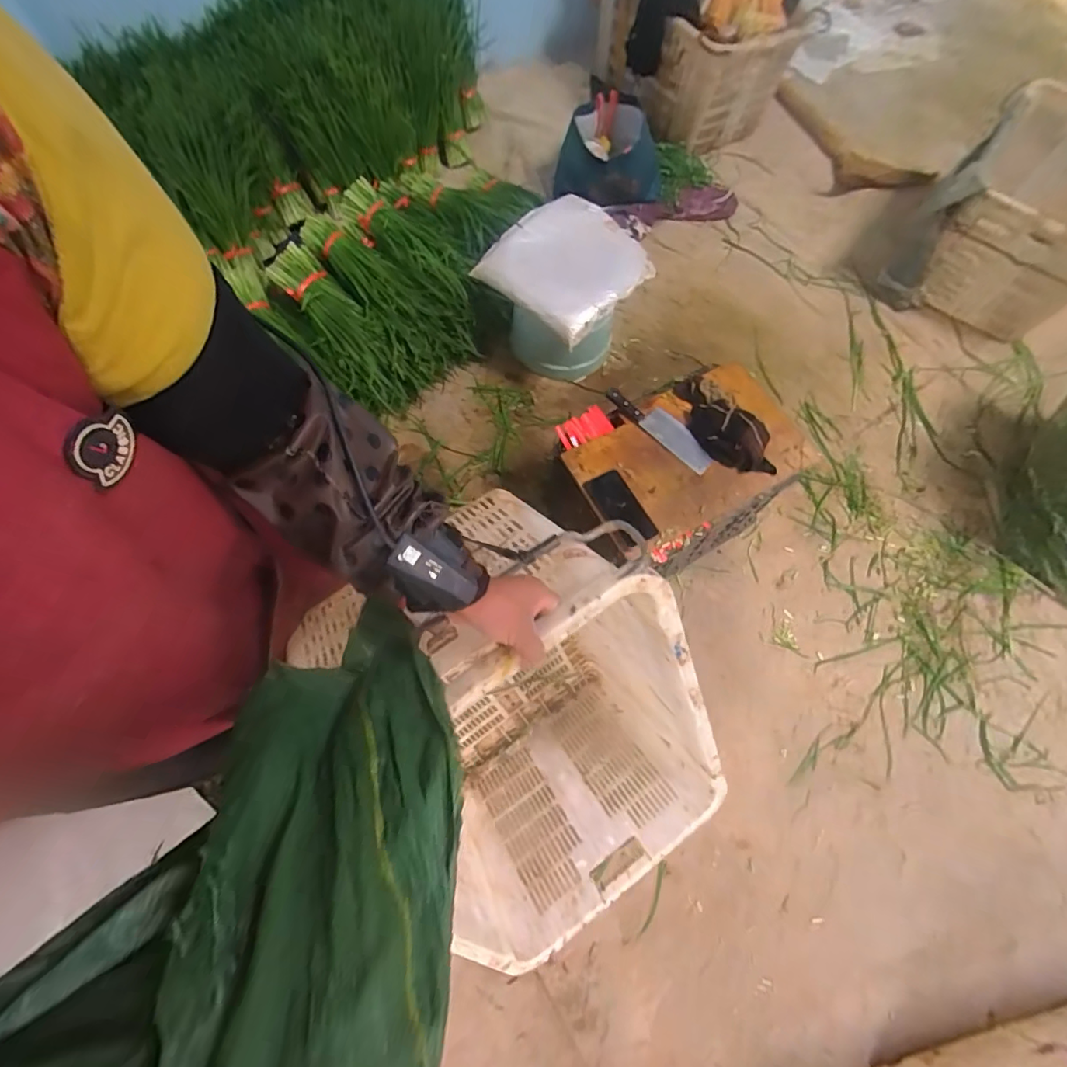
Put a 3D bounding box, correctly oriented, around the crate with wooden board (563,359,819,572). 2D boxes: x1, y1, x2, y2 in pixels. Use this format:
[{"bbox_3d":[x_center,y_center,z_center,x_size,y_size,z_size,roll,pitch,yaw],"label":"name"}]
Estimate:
[{"bbox_3d":[0.327,-0.129,1.147,0.498,0.239,0.327,-33,73,-14],"label":"crate with wooden board"}]

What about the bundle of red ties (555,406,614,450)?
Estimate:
[{"bbox_3d":[0.107,-0.225,1.077,0.104,0.023,0.069,-26,73,-10],"label":"bundle of red ties"}]

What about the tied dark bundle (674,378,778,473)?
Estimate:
[{"bbox_3d":[0.394,-0.228,1.042,0.121,0.054,0.260,-36,75,-13],"label":"tied dark bundle"}]

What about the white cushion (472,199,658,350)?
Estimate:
[{"bbox_3d":[0.084,-0.652,1.199,0.322,0.075,0.339,43,87,6],"label":"white cushion"}]

